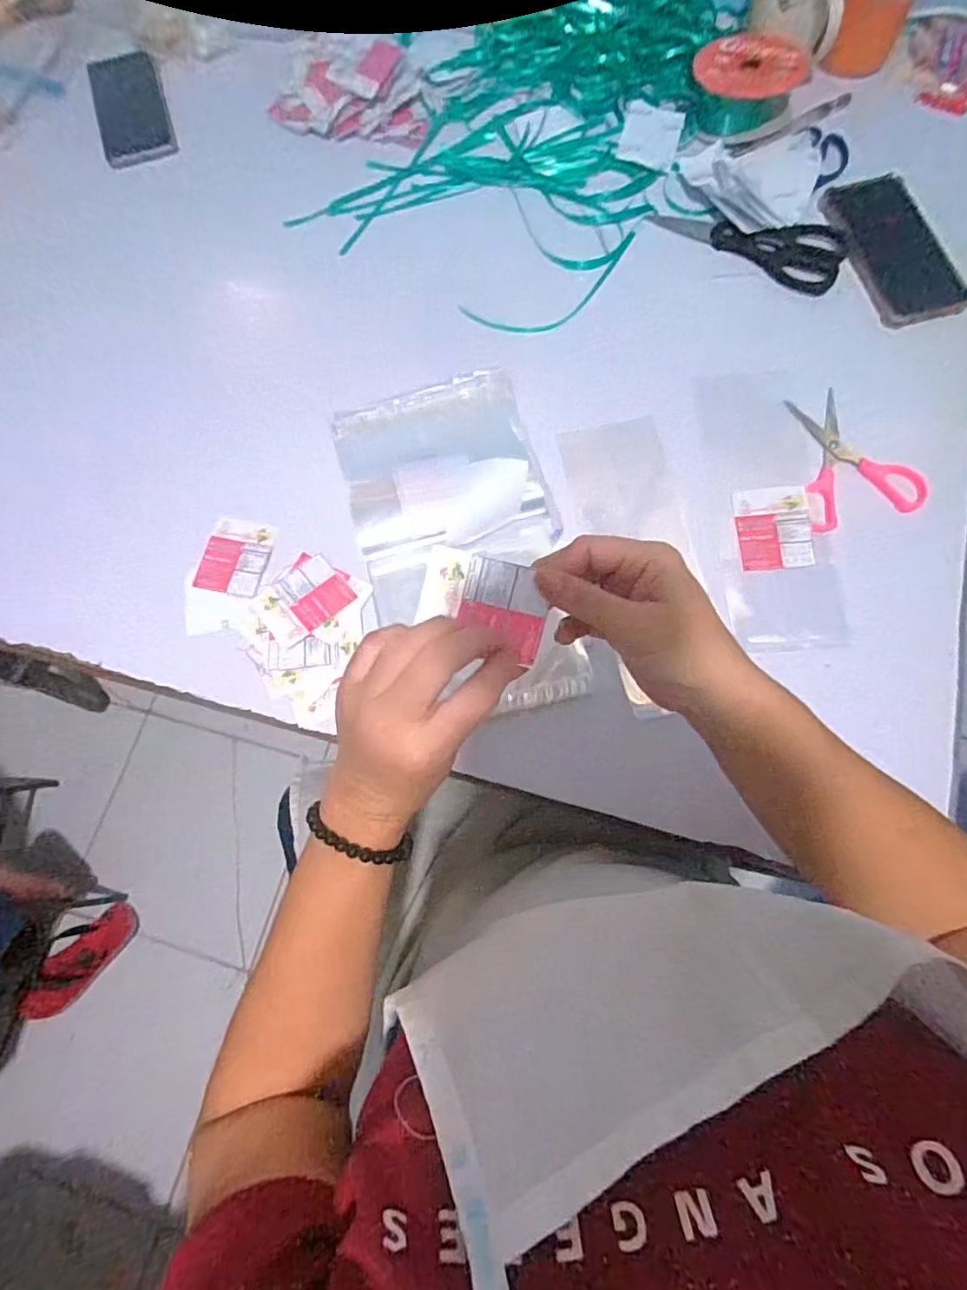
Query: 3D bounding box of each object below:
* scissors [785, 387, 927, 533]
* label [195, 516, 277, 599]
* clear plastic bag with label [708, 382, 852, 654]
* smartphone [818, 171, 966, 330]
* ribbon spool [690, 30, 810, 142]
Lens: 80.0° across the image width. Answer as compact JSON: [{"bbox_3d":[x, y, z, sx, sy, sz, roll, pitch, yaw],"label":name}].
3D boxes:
[{"bbox_3d":[0.311,-0.166,0.500,0.098,0.017,0.127,-14,75,-1],"label":"scissors"},{"bbox_3d":[-0.214,-0.077,0.502,0.059,0.004,0.072,7,69,6],"label":"label"},{"bbox_3d":[0.242,-0.127,0.497,0.085,0.010,0.268,-5,71,7],"label":"clear plastic bag with label"},{"bbox_3d":[0.395,-0.381,0.553,0.082,0.015,0.168,-13,75,-1],"label":"smartphone"},{"bbox_3d":[0.280,-0.593,0.598,0.119,0.039,0.099,-29,76,-5],"label":"ribbon spool"}]

